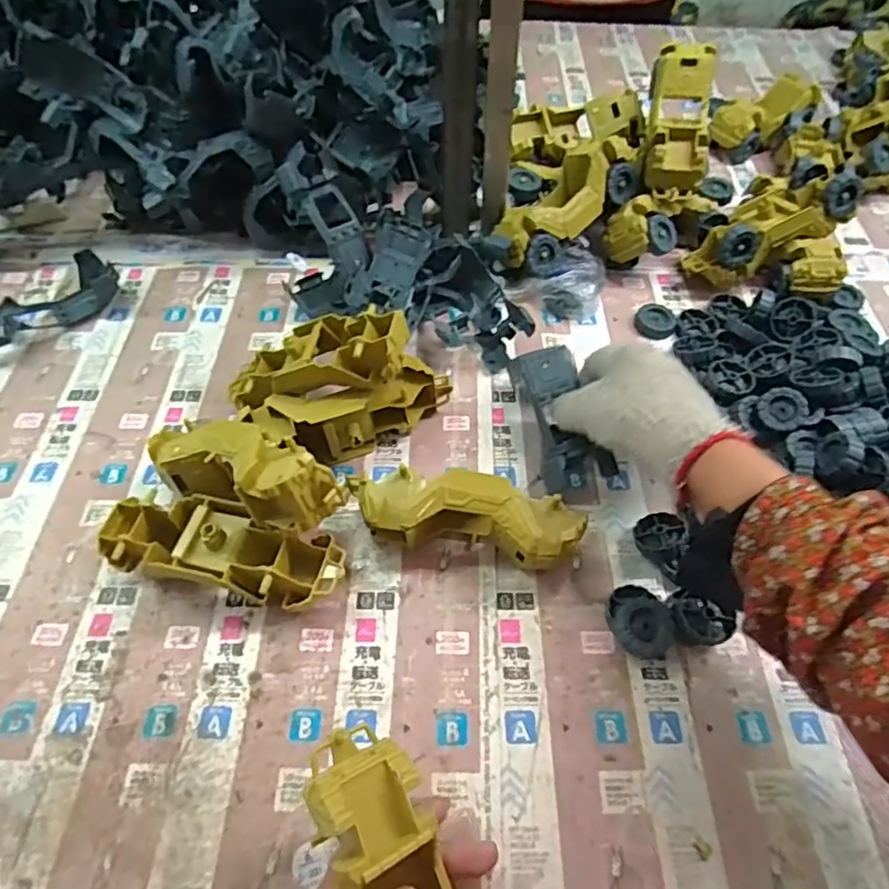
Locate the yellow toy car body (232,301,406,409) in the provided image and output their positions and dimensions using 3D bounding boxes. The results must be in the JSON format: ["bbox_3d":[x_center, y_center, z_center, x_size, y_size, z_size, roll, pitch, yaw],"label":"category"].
[{"bbox_3d":[-0.101,-0.069,0.489,0.151,0.040,0.058,-11,53,20],"label":"yellow toy car body"}]

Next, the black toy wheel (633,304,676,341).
[{"bbox_3d":[0.204,-0.119,0.601,0.037,0.011,0.037,0,56,0],"label":"black toy wheel"}]

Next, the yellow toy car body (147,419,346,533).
[{"bbox_3d":[-0.143,0.014,0.438,0.166,0.050,0.060,13,55,29],"label":"yellow toy car body"}]

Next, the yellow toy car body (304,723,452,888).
[{"bbox_3d":[-0.017,0.227,0.297,0.053,0.035,0.169,-21,77,-14],"label":"yellow toy car body"}]

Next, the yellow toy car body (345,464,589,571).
[{"bbox_3d":[0.016,0.056,0.451,0.170,0.057,0.053,8,56,6],"label":"yellow toy car body"}]

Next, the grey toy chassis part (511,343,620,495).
[{"bbox_3d":[0.093,-0.025,0.502,0.048,0.044,0.129,-11,66,-7],"label":"grey toy chassis part"}]

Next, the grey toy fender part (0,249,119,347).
[{"bbox_3d":[-0.388,-0.139,0.603,0.138,0.036,0.066,-33,62,-20],"label":"grey toy fender part"}]

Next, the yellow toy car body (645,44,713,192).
[{"bbox_3d":[0.232,-0.324,0.616,0.059,0.058,0.153,6,78,4],"label":"yellow toy car body"}]

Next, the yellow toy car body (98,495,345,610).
[{"bbox_3d":[-0.157,0.077,0.441,0.178,0.052,0.061,11,57,8],"label":"yellow toy car body"}]

